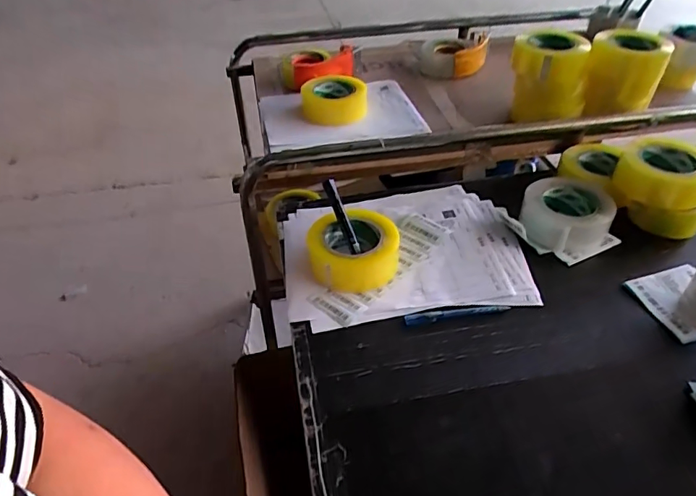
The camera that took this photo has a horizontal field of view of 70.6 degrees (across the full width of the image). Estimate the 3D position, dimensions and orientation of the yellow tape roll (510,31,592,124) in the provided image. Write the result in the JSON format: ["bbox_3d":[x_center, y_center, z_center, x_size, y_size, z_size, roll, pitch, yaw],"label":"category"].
[{"bbox_3d":[0.373,-0.316,0.918,0.127,0.139,0.110,0,42,6],"label":"yellow tape roll"}]

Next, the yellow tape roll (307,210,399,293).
[{"bbox_3d":[0.008,-0.001,0.675,0.121,0.059,0.115,-5,42,0],"label":"yellow tape roll"}]

